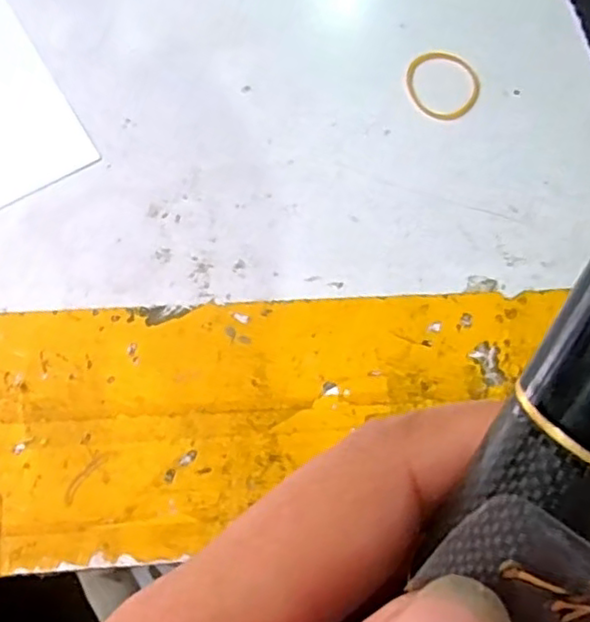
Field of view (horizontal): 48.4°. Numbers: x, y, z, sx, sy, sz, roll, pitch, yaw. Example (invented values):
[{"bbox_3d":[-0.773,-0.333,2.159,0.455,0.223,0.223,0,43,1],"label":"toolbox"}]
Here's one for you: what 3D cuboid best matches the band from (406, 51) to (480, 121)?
[{"bbox_3d":[0.078,-0.120,0.345,0.039,0.004,0.041,1,73,-2],"label":"band"}]

